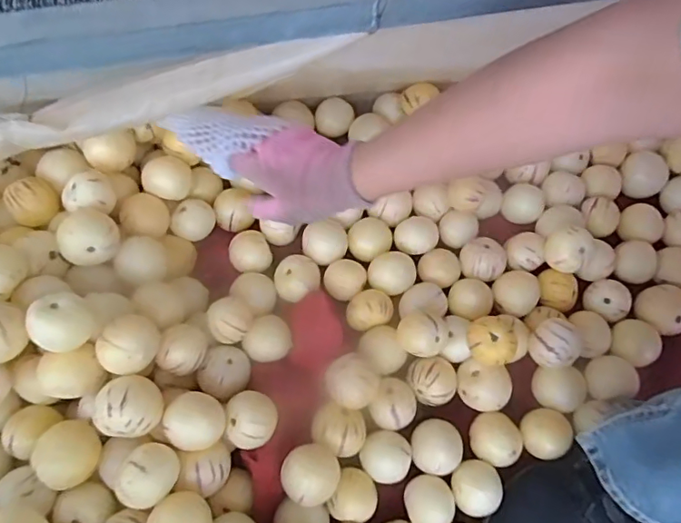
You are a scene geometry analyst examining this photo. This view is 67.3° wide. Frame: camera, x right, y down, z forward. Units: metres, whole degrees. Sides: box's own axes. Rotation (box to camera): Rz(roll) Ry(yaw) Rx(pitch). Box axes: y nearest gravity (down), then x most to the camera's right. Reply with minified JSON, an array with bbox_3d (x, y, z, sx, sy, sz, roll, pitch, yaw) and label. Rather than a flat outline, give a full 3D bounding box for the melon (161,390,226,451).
[{"bbox_3d":[-0.123,0.139,0.444,0.047,0.044,0.045,23,71,6],"label":"melon"}]

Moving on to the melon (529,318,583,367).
[{"bbox_3d":[0.212,0.084,0.513,0.042,0.047,0.045,1,70,-2],"label":"melon"}]

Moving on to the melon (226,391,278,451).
[{"bbox_3d":[-0.079,0.142,0.461,0.044,0.039,0.048,1,70,-2],"label":"melon"}]

